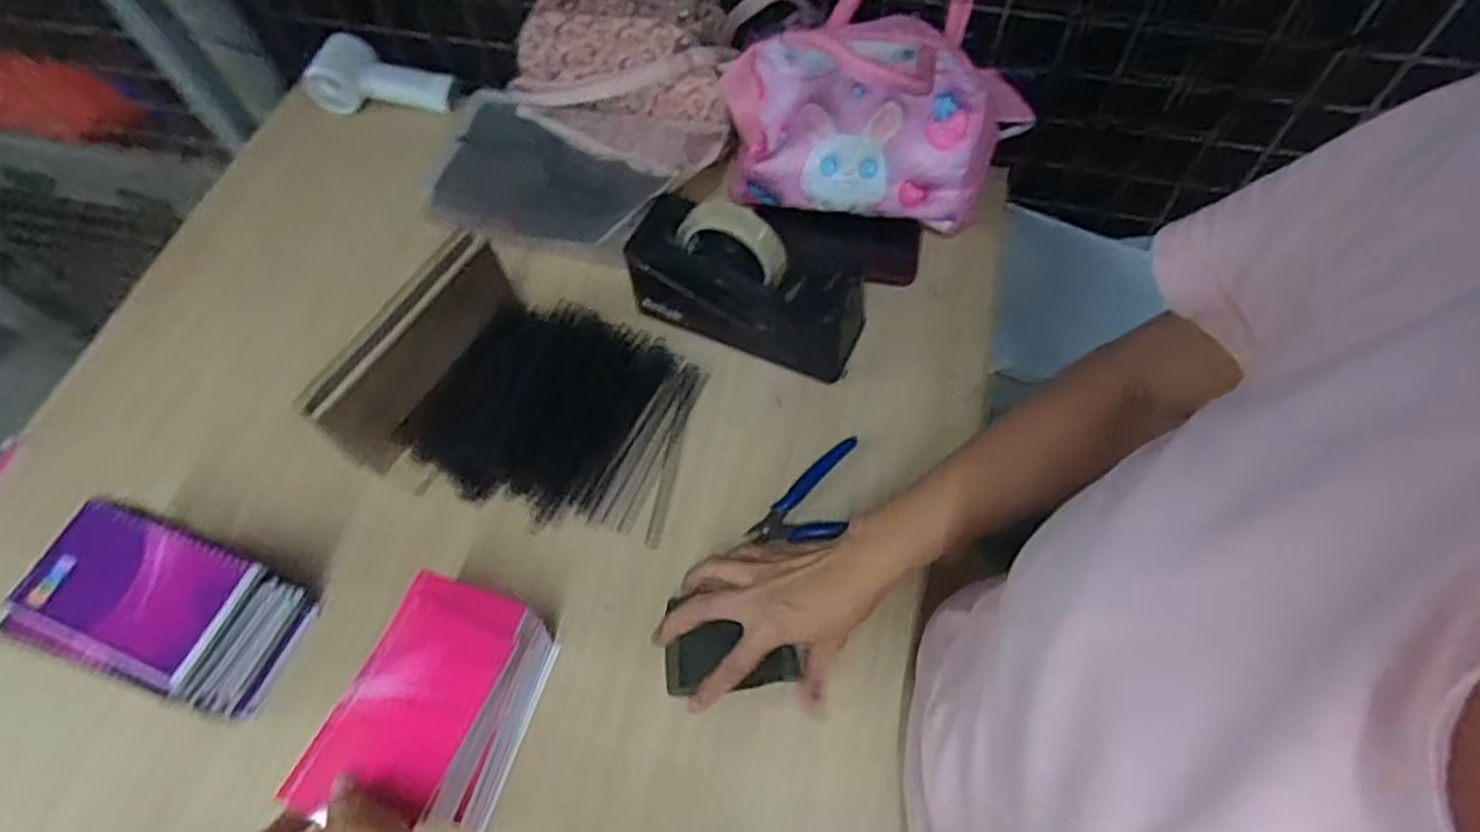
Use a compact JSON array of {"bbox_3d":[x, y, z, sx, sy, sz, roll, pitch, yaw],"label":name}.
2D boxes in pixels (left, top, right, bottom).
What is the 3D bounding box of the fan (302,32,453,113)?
[{"bbox_3d":[-0.402,-0.379,0.849,0.153,0.061,0.055,5,62,5],"label":"fan"}]

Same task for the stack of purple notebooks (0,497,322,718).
[{"bbox_3d":[-0.393,0.136,0.531,0.137,0.113,0.097,18,64,12],"label":"stack of purple notebooks"}]

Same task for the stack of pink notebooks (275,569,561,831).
[{"bbox_3d":[-0.193,0.194,0.505,0.089,0.100,0.143,17,64,12],"label":"stack of pink notebooks"}]

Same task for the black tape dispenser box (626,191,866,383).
[{"bbox_3d":[0.006,-0.117,0.658,0.206,0.125,0.072,23,65,14],"label":"black tape dispenser box"}]

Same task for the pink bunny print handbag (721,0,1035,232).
[{"bbox_3d":[0.116,-0.260,0.648,0.269,0.197,0.125,7,62,6],"label":"pink bunny print handbag"}]

